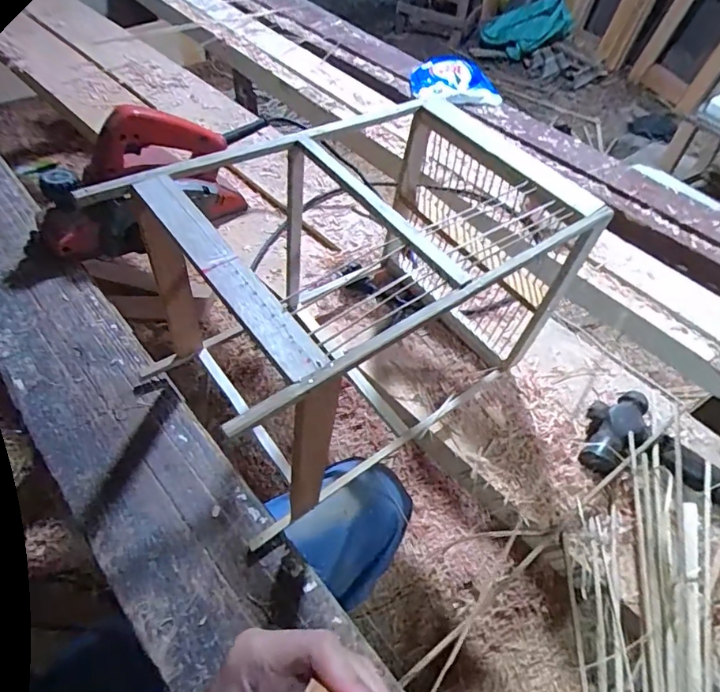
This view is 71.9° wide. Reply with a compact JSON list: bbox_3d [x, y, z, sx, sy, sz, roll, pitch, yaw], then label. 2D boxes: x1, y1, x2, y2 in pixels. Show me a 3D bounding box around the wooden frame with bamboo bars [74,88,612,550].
[{"bbox_3d":[0.000,-0.040,0.462,0.360,0.240,0.224,-30,59,-26],"label":"wooden frame with bamboo bars"}]

